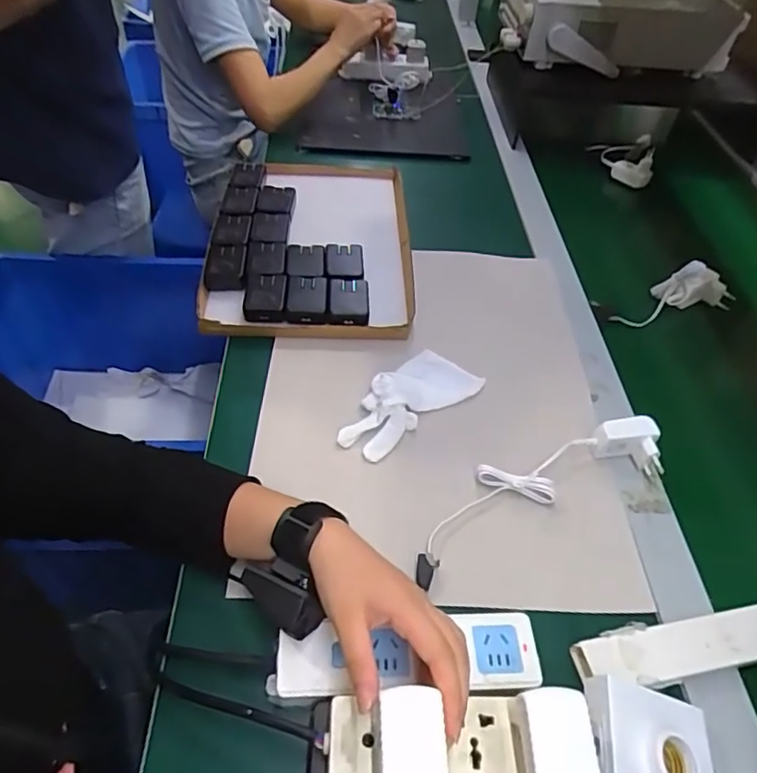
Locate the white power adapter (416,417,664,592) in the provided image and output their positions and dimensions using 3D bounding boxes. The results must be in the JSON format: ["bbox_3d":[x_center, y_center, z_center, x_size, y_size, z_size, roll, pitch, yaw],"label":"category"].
[{"bbox_3d":[0.146,0.094,0.534,0.278,0.043,0.071,-18,53,-19],"label":"white power adapter"}]

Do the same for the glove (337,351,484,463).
[{"bbox_3d":[0.028,0.011,0.599,0.169,0.022,0.071,-29,58,-27],"label":"glove"}]

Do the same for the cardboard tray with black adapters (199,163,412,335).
[{"bbox_3d":[-0.087,-0.204,0.758,0.256,0.035,0.354,2,49,-4],"label":"cardboard tray with black adapters"}]

